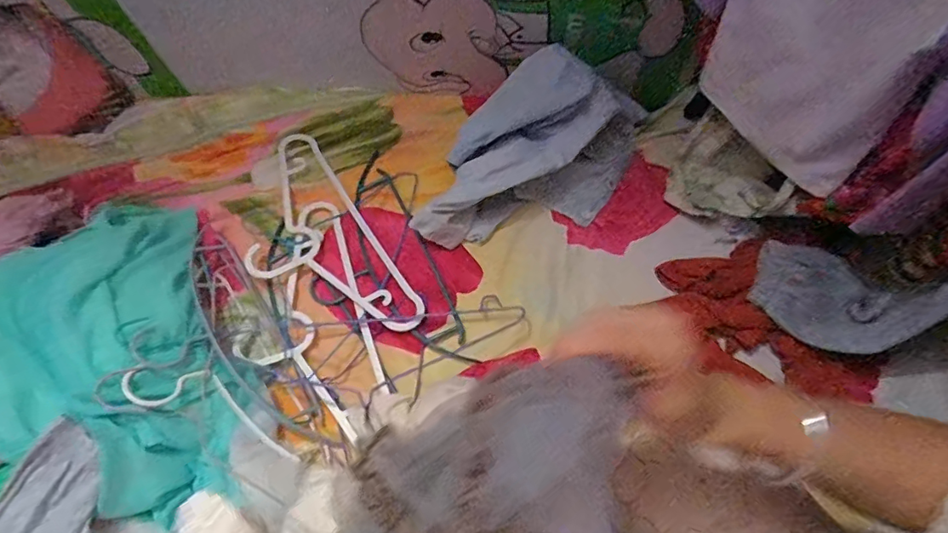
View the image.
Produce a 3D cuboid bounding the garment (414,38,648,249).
[{"bbox_3d":[0.094,-0.154,0.726,0.197,0.123,0.370,36,70,17],"label":"garment"}]

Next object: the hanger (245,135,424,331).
[{"bbox_3d":[-0.235,-0.037,0.731,0.173,0.029,0.376,-31,67,-13],"label":"hanger"}]

